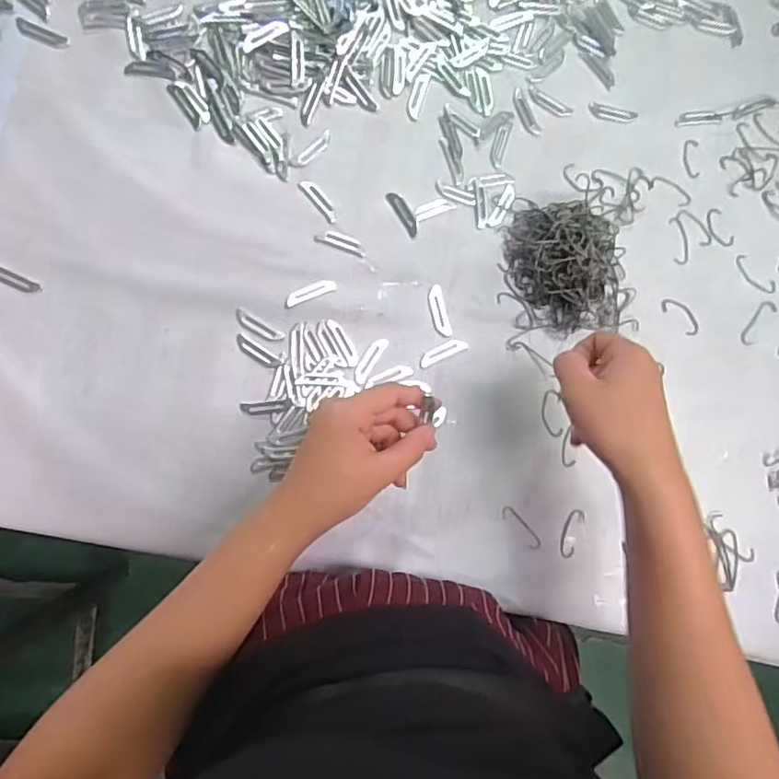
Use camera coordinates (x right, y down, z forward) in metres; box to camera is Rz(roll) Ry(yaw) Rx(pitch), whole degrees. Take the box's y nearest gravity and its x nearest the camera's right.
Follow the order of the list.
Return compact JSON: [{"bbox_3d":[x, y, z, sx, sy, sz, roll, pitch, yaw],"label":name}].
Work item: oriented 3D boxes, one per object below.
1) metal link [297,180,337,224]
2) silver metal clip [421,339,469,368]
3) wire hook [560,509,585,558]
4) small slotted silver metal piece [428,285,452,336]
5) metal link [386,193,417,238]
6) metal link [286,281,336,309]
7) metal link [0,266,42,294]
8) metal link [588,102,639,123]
[{"bbox_3d":[-0.055,-0.150,0.461,0.012,0.004,0.041,-41,90,-7],"label":"metal link"},{"bbox_3d":[0.043,-0.030,0.465,0.040,0.004,0.012,-24,88,-7],"label":"silver metal clip"},{"bbox_3d":[0.144,0.114,0.460,0.012,0.004,0.038,21,84,-3],"label":"wire hook"},{"bbox_3d":[0.040,-0.062,0.459,0.013,0.004,0.041,-14,87,-6],"label":"small slotted silver metal piece"},{"bbox_3d":[0.012,-0.142,0.468,0.011,0.004,0.040,-32,89,-7],"label":"metal link"},{"bbox_3d":[-0.062,-0.076,0.454,0.042,0.004,0.011,-22,87,-7],"label":"metal link"},{"bbox_3d":[-0.280,-0.082,0.434,0.040,0.004,0.011,26,83,-3],"label":"metal link"},{"bbox_3d":[0.190,-0.234,0.493,0.042,0.004,0.012,13,84,-4],"label":"metal link"}]

